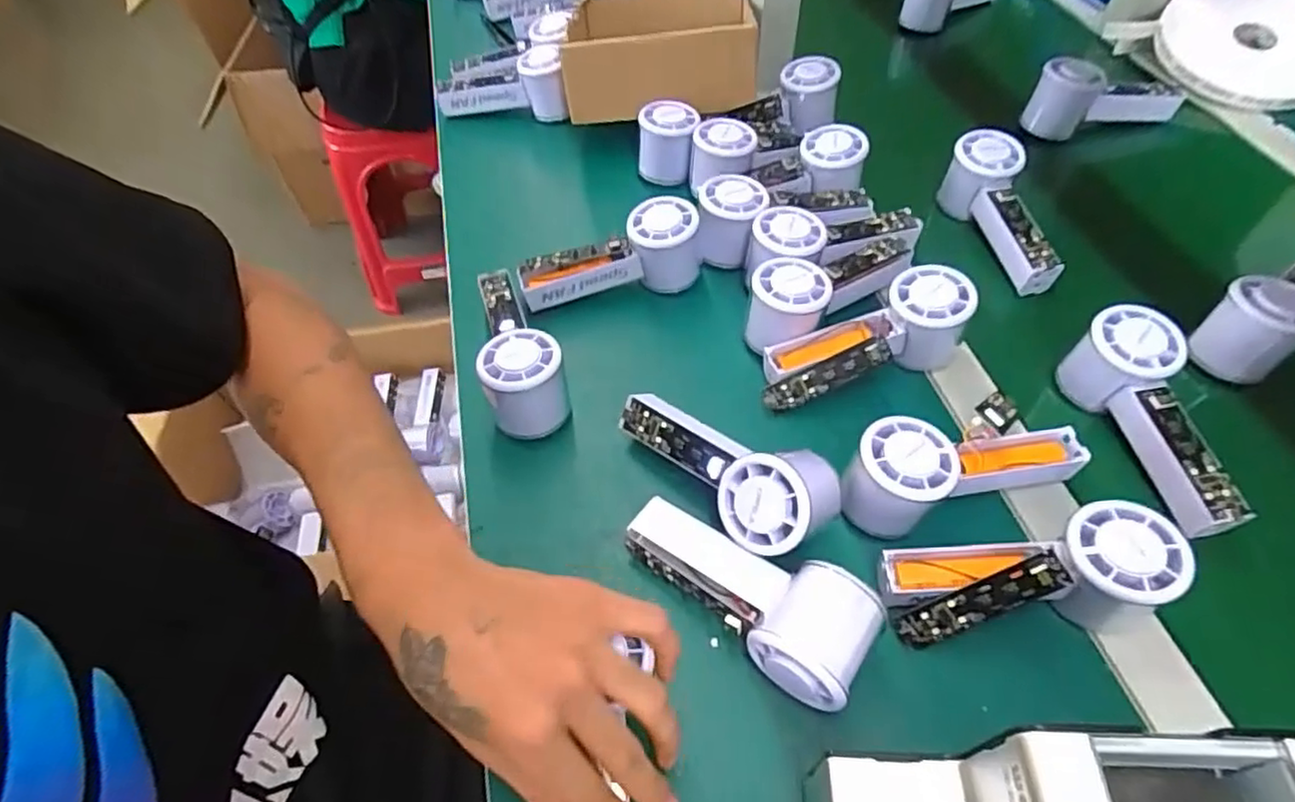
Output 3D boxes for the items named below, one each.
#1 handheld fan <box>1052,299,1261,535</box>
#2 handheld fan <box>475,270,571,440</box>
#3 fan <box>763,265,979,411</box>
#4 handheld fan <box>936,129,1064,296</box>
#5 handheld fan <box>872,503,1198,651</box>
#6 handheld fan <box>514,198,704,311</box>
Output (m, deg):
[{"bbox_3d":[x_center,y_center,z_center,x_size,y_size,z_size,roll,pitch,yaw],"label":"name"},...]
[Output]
[{"bbox_3d":[0.337,0.010,0.427,0.051,0.057,0.140,-13,54,-6],"label":"handheld fan"},{"bbox_3d":[-0.101,-0.037,0.490,0.056,0.072,0.166,-21,56,-12],"label":"handheld fan"},{"bbox_3d":[0.159,-0.038,0.485,0.162,0.065,0.058,-25,55,3],"label":"fan"},{"bbox_3d":[0.303,-0.156,0.569,0.052,0.059,0.152,-9,66,-3],"label":"handheld fan"},{"bbox_3d":[0.210,0.096,0.369,0.149,0.060,0.056,-4,54,0],"label":"handheld fan"},{"bbox_3d":[-0.032,-0.119,0.542,0.148,0.058,0.051,-10,54,-4],"label":"handheld fan"}]

